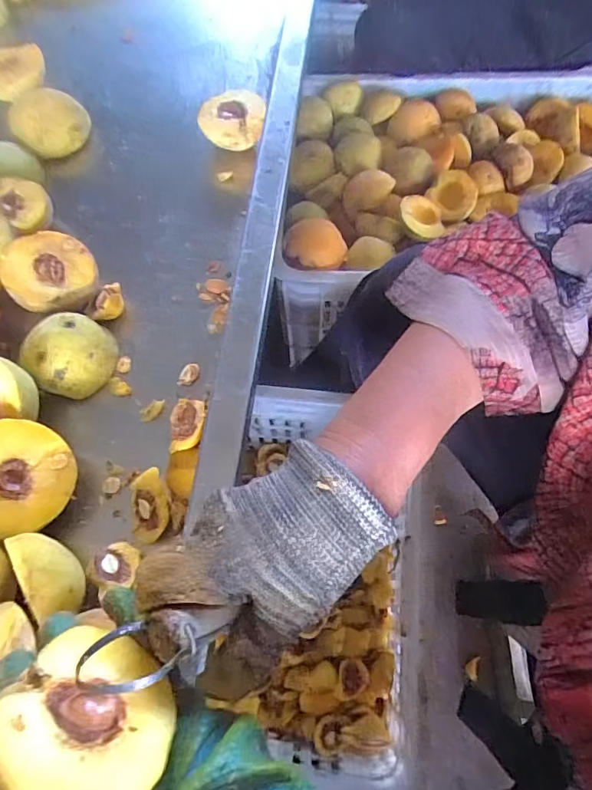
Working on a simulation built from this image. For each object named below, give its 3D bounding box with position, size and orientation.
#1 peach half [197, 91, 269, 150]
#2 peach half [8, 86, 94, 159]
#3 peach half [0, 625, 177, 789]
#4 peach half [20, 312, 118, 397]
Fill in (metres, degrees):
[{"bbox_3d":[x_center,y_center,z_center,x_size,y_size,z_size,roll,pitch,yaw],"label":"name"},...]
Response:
[{"bbox_3d":[-0.059,-0.258,0.452,0.051,0.026,0.057,34,72,14],"label":"peach half"},{"bbox_3d":[-0.238,-0.265,0.468,0.068,0.026,0.066,0,68,0],"label":"peach half"},{"bbox_3d":[-0.082,0.129,0.181,0.060,0.060,0.032,34,108,7],"label":"peach half"},{"bbox_3d":[-0.171,-0.031,0.371,0.063,0.041,0.056,-39,72,-14],"label":"peach half"}]

